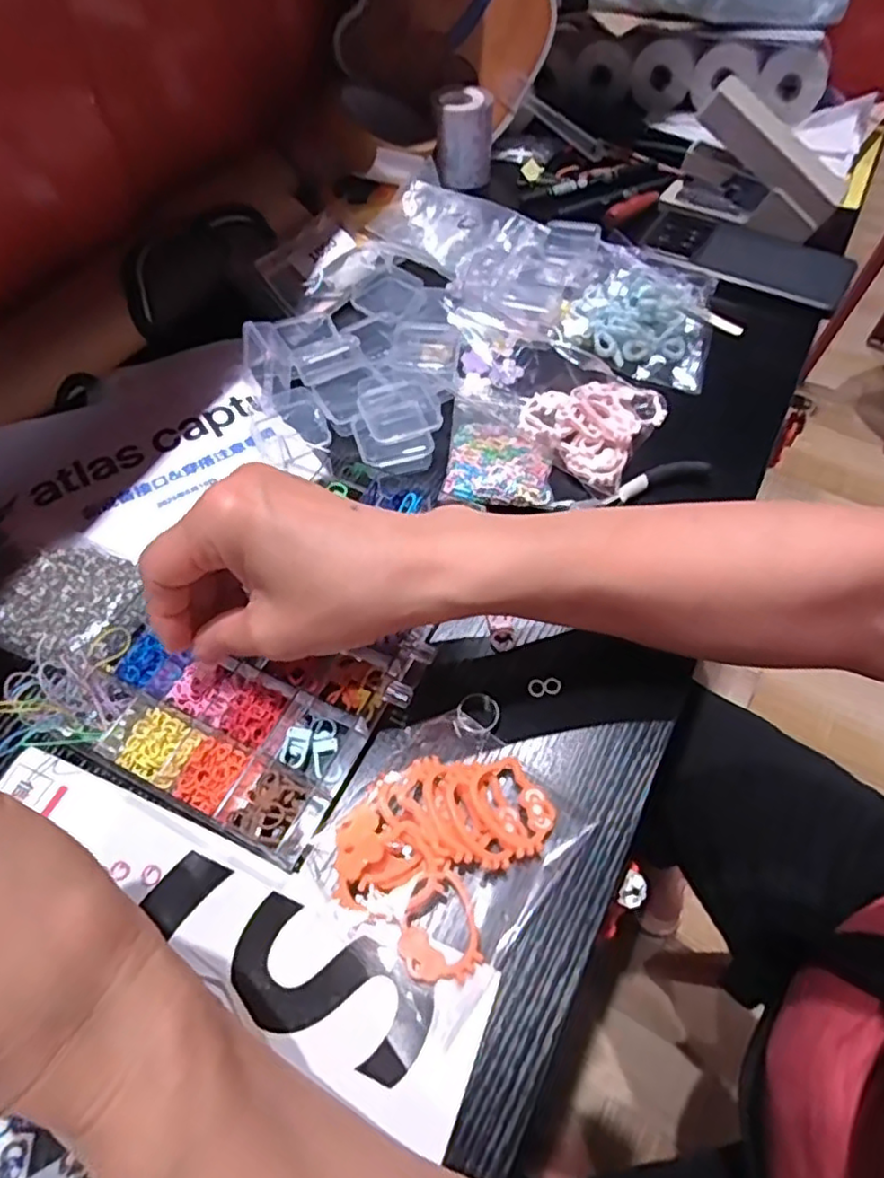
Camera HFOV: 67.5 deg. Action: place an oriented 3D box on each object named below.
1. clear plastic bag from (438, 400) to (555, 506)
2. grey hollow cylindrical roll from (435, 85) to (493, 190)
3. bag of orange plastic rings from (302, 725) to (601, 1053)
[{"bbox_3d":[0.037,-0.088,0.417,0.065,0.017,0.083,6,57,5],"label":"clear plastic bag"},{"bbox_3d":[0.021,-0.405,0.592,0.050,0.062,0.055,2,57,3],"label":"grey hollow cylindrical roll"},{"bbox_3d":[0.004,0.110,0.284,0.087,0.017,0.105,37,65,22],"label":"bag of orange plastic rings"}]

